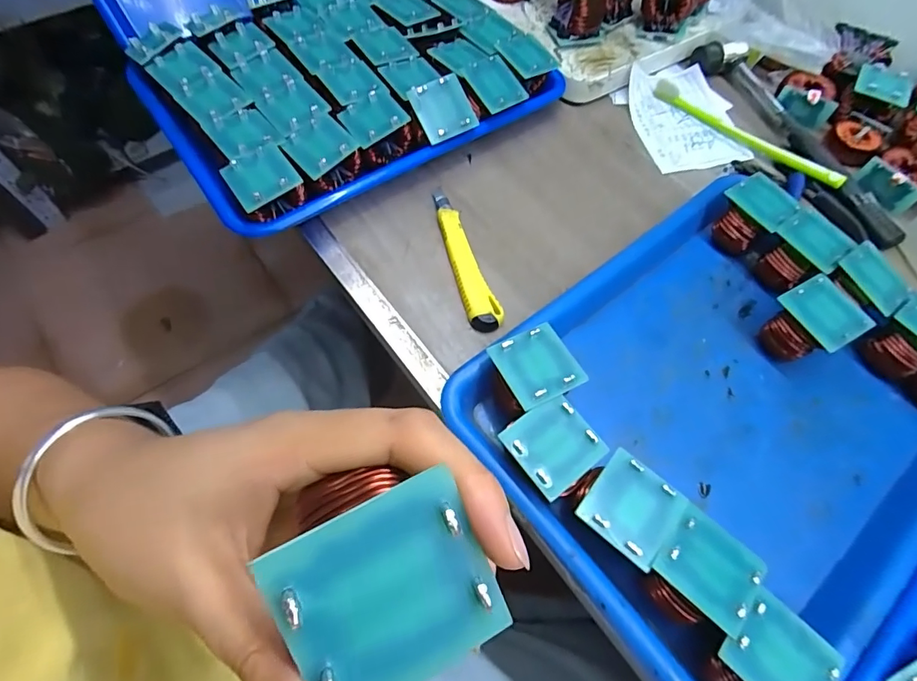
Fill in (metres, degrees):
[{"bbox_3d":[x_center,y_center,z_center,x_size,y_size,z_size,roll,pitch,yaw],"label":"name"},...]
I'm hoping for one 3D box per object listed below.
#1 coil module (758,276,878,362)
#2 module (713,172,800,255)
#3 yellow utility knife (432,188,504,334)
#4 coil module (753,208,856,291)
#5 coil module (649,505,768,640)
[{"bbox_3d":[0.245,-0.010,0.336,0.048,0.048,0.047,-24,67,-15],"label":"coil module"},{"bbox_3d":[0.228,-0.096,0.376,0.033,0.048,0.043,-37,71,-20],"label":"module"},{"bbox_3d":[0.001,-0.067,0.379,0.024,0.012,0.139,-16,65,-12],"label":"yellow utility knife"},{"bbox_3d":[0.258,-0.065,0.363,0.043,0.045,0.044,-34,70,-19],"label":"coil module"},{"bbox_3d":[0.126,0.124,0.258,0.045,0.042,0.044,40,67,16],"label":"coil module"}]

